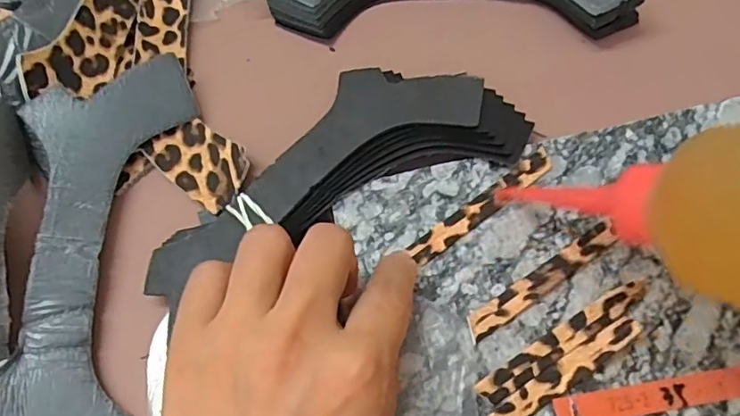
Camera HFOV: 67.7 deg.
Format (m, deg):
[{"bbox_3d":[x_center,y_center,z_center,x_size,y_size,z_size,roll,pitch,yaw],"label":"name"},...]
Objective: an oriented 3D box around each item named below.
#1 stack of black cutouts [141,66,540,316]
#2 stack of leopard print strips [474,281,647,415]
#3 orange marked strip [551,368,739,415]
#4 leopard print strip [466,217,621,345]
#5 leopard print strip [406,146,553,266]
[{"bbox_3d":[-0.018,-0.024,0.264,0.190,0.013,0.079,-29,70,-13],"label":"stack of black cutouts"},{"bbox_3d":[0.080,0.062,0.227,0.097,0.013,0.022,-30,71,-14],"label":"stack of leopard print strips"},{"bbox_3d":[0.141,0.075,0.229,0.131,0.004,0.012,-8,71,-6],"label":"orange marked strip"},{"bbox_3d":[0.078,0.031,0.245,0.084,0.004,0.011,-32,65,-13],"label":"leopard print strip"},{"bbox_3d":[0.054,-0.002,0.259,0.085,0.004,0.012,-35,71,-15],"label":"leopard print strip"}]

